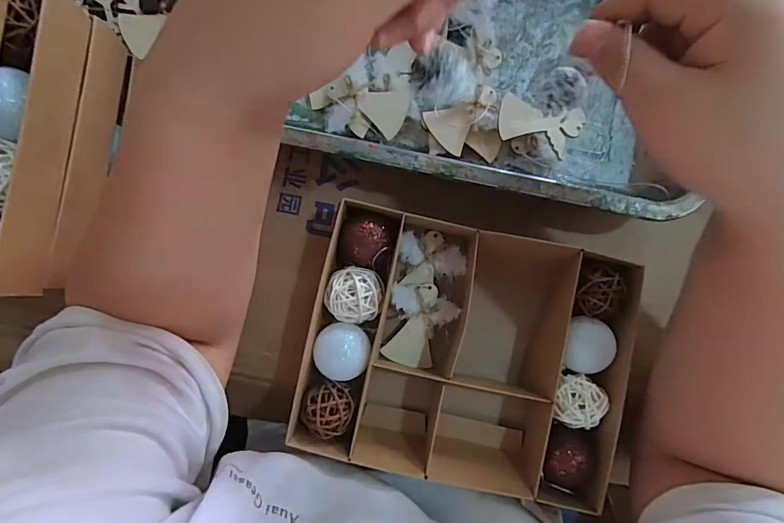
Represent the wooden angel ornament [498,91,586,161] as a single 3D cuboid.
[{"bbox_3d":[0.107,-0.097,0.317,0.060,0.004,0.042,15,84,-1],"label":"wooden angel ornament"}]

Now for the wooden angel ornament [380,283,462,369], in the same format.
[{"bbox_3d":[0.018,0.046,0.316,0.046,0.014,0.058,22,85,3],"label":"wooden angel ornament"}]

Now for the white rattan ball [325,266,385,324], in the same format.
[{"bbox_3d":[-0.025,0.024,0.307,0.037,0.036,0.037,0,85,1],"label":"white rattan ball"}]

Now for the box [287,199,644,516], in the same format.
[{"bbox_3d":[0.049,0.064,0.302,0.203,0.041,0.170,11,85,2],"label":"box"}]

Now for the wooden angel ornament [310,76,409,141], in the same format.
[{"bbox_3d":[-0.025,-0.112,0.323,0.070,0.009,0.038,13,100,5],"label":"wooden angel ornament"}]

